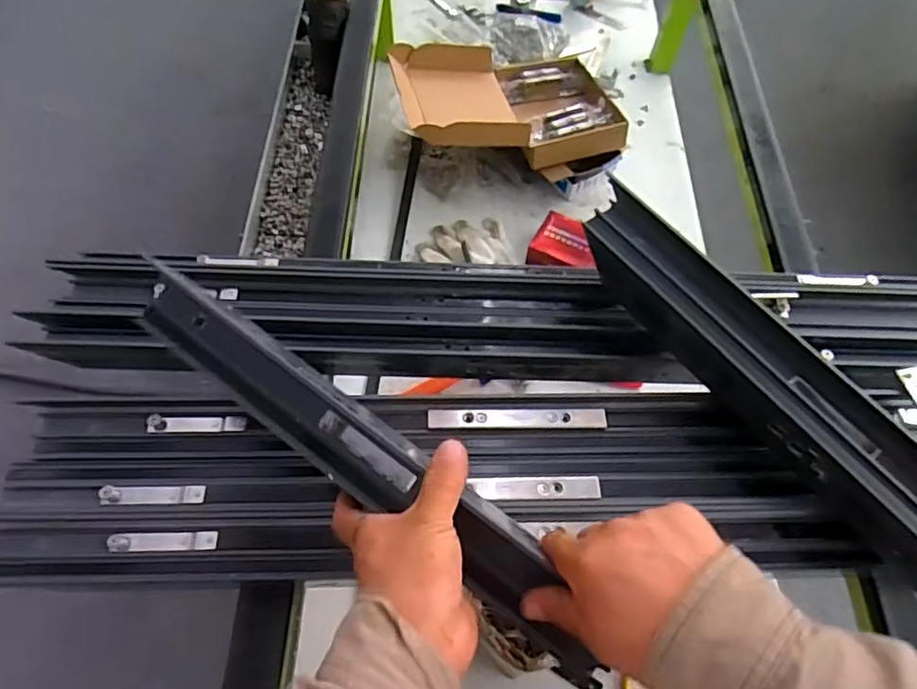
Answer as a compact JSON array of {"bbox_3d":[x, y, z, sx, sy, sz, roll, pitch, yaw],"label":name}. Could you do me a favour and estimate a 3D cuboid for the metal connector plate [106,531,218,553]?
[{"bbox_3d":[-0.242,0.162,0.489,0.082,0.006,0.017,0,90,-8],"label":"metal connector plate"}]

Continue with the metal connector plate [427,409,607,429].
[{"bbox_3d":[0.053,0.068,0.543,0.160,0.011,0.017,0,63,-2],"label":"metal connector plate"}]

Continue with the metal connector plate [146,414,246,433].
[{"bbox_3d":[-0.235,0.072,0.538,0.086,0.015,0.015,0,63,-2],"label":"metal connector plate"}]

